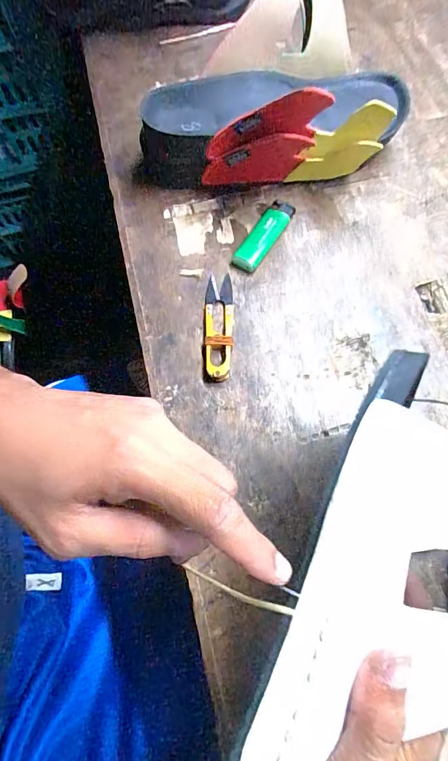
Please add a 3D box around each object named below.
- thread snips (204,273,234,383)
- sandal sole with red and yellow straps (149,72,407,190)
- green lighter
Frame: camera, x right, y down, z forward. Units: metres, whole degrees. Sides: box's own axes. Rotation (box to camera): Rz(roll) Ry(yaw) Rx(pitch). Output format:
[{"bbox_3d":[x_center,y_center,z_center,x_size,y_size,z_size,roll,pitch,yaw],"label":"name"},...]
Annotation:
[{"bbox_3d":[-0.004,-0.047,0.325,0.024,0.011,0.098,0,70,1],"label":"thread snips"},{"bbox_3d":[0.050,-0.241,0.356,0.256,0.095,0.120,-10,70,-3],"label":"sandal sole with red and yellow straps"},{"bbox_3d":[0.037,-0.136,0.358,0.024,0.013,0.082,31,73,11],"label":"green lighter"}]

